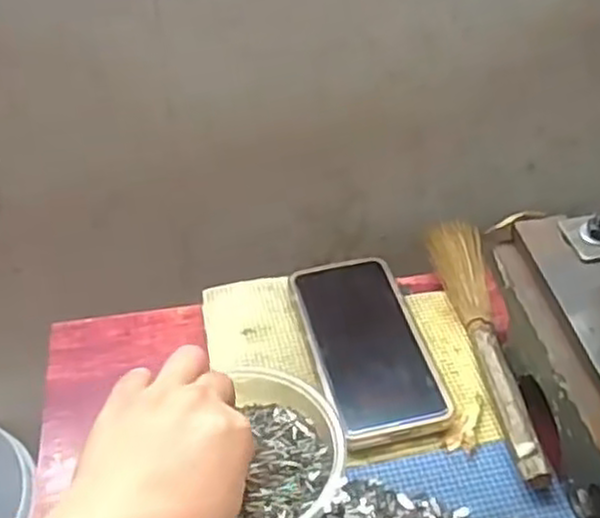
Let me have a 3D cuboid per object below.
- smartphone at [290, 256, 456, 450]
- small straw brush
[{"bbox_3d":[0.045,0.056,0.505,0.073,0.013,0.153,-9,43,-9],"label":"smartphone"},{"bbox_3d":[0.126,0.050,0.504,0.040,0.020,0.225,-3,42,-3],"label":"small straw brush"}]

